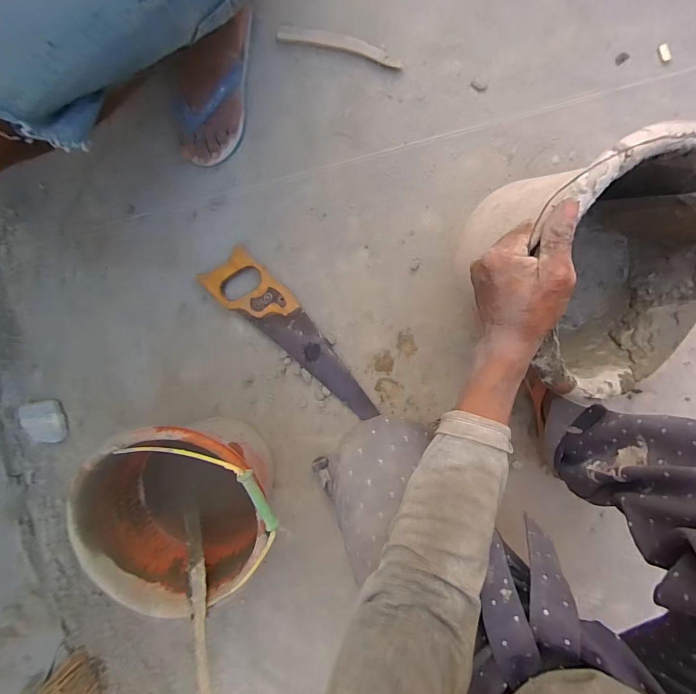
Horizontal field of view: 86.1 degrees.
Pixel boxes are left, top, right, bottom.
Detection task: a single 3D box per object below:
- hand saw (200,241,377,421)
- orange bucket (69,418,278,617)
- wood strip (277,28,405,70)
[{"bbox_3d":[-0.084,-0.016,0.627,0.361,0.028,0.090,44,100,1],"label":"hand saw"},{"bbox_3d":[-0.223,0.219,0.571,0.286,0.226,0.238,-29,92,9],"label":"orange bucket"},{"bbox_3d":[-0.012,-0.463,0.568,0.196,0.004,0.028,17,98,5],"label":"wood strip"}]

